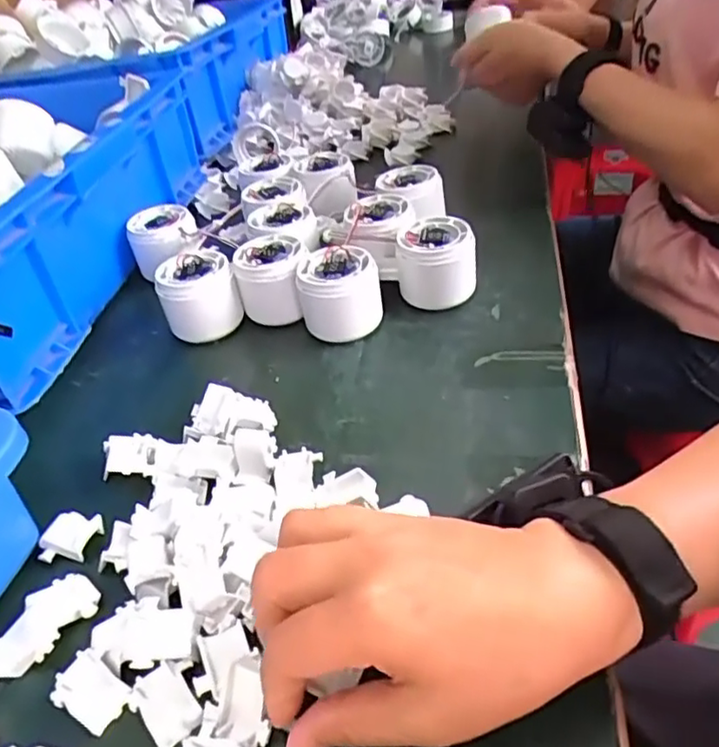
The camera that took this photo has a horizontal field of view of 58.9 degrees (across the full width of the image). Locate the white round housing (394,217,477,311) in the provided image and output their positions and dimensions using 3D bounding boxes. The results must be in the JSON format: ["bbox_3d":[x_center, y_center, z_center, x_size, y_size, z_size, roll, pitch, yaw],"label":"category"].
[{"bbox_3d":[0.059,-0.086,0.487,0.057,0.053,0.057,-5,39,5],"label":"white round housing"}]

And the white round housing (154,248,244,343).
[{"bbox_3d":[-0.123,-0.057,0.491,0.056,0.059,0.056,-5,39,4],"label":"white round housing"}]

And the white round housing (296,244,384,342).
[{"bbox_3d":[-0.013,-0.059,0.469,0.057,0.053,0.057,-6,39,3],"label":"white round housing"}]

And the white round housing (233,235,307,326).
[{"bbox_3d":[-0.065,-0.069,0.493,0.057,0.056,0.060,-8,39,0],"label":"white round housing"}]

